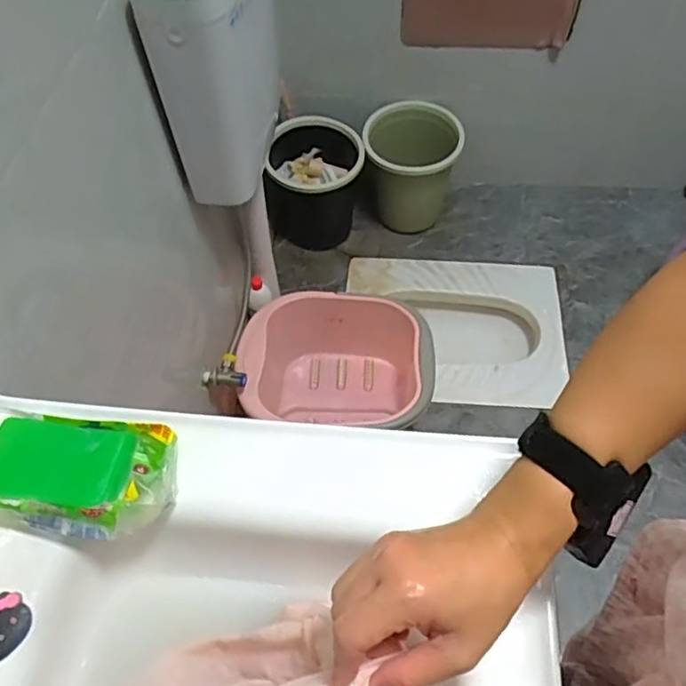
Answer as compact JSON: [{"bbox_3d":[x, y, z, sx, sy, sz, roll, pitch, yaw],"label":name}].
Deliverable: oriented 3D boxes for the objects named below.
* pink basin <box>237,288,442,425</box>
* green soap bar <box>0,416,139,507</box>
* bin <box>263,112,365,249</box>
[{"bbox_3d":[-0.006,0.075,1.340,0.384,0.263,0.292,3,58,4],"label":"pink basin"},{"bbox_3d":[-0.213,0.088,0.451,0.100,0.021,0.056,5,58,5],"label":"green soap bar"},{"bbox_3d":[-0.075,-0.413,1.657,0.262,0.278,0.275,-5,57,-1],"label":"bin"}]

